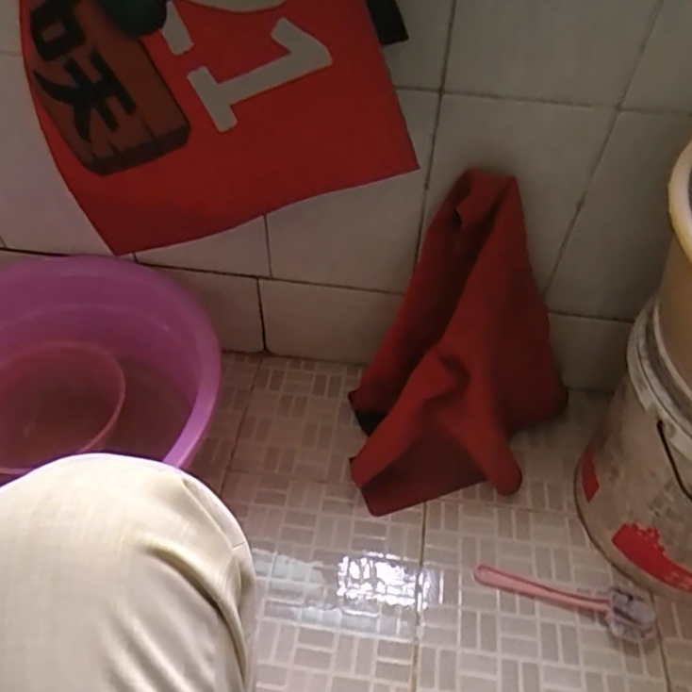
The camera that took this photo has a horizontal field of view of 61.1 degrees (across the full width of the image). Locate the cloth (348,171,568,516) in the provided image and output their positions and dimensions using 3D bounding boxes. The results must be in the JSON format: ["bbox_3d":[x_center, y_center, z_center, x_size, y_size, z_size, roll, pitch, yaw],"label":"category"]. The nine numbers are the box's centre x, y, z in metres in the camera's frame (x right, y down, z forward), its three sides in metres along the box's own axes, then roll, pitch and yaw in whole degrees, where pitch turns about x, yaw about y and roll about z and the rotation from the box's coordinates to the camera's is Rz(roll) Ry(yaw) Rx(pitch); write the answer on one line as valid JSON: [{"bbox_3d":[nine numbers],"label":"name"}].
[{"bbox_3d":[0.156,0.007,0.799,0.255,0.469,0.142,9,24,3],"label":"cloth"}]

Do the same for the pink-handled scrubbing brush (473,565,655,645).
[{"bbox_3d":[0.274,0.320,0.749,0.213,0.045,0.050,9,51,20],"label":"pink-handled scrubbing brush"}]

